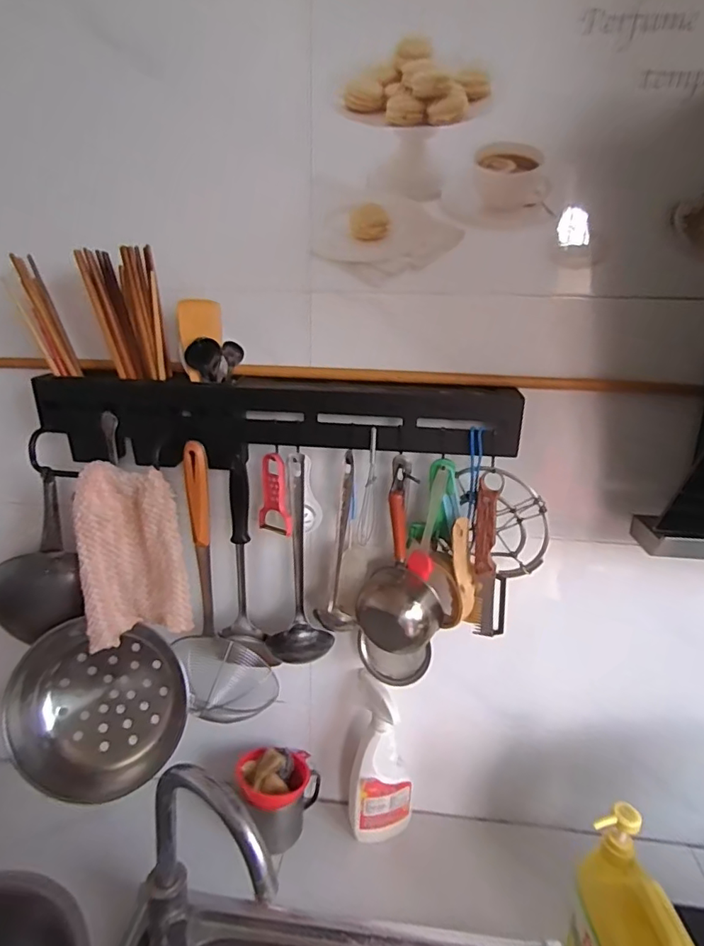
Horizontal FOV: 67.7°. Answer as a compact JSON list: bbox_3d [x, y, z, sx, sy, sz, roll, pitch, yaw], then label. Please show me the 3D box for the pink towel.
[{"bbox_3d":[-0.269,0.101,0.644,0.113,0.215,0.049,-8,19,-28],"label":"pink towel"}]

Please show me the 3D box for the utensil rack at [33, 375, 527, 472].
[{"bbox_3d":[-0.097,-0.062,0.648,0.584,0.105,0.067,3,17,7],"label":"utensil rack"}]

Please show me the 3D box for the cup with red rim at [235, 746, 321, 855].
[{"bbox_3d":[-0.107,0.474,0.776,0.118,0.118,0.087,-2,17,-10],"label":"cup with red rim"}]

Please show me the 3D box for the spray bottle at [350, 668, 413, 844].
[{"bbox_3d":[0.043,0.413,0.762,0.084,0.259,0.067,6,17,18],"label":"spray bottle"}]

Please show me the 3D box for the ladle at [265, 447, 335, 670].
[{"bbox_3d":[-0.070,0.124,0.670,0.069,0.299,0.056,9,18,26],"label":"ladle"}]

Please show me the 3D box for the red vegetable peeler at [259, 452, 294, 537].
[{"bbox_3d":[-0.094,0.027,0.643,0.017,0.101,0.052,-12,21,-37],"label":"red vegetable peeler"}]

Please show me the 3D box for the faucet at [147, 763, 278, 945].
[{"bbox_3d":[-0.162,0.445,0.560,0.087,0.245,0.183,-12,21,-37],"label":"faucet"}]

